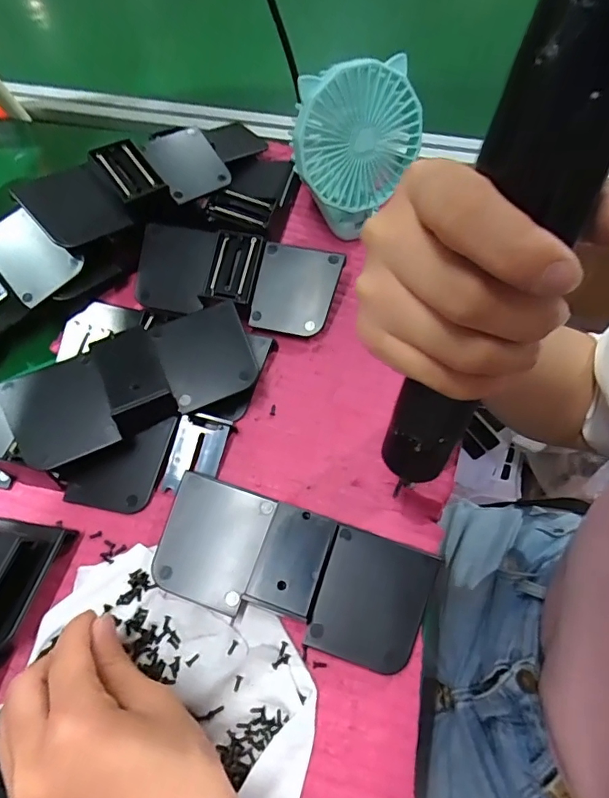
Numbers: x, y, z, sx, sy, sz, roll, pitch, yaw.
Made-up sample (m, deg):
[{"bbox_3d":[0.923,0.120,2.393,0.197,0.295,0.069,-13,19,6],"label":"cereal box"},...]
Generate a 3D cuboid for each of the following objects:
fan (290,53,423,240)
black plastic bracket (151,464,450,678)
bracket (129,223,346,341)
[{"bbox_3d":[0.040,-0.191,0.393,0.100,0.130,0.051,-27,65,-12],"label":"fan"},{"bbox_3d":[-0.009,0.101,0.290,0.160,0.032,0.070,17,64,10],"label":"black plastic bracket"},{"bbox_3d":[-0.057,-0.097,0.381,0.161,0.021,0.070,10,88,8],"label":"bracket"}]

